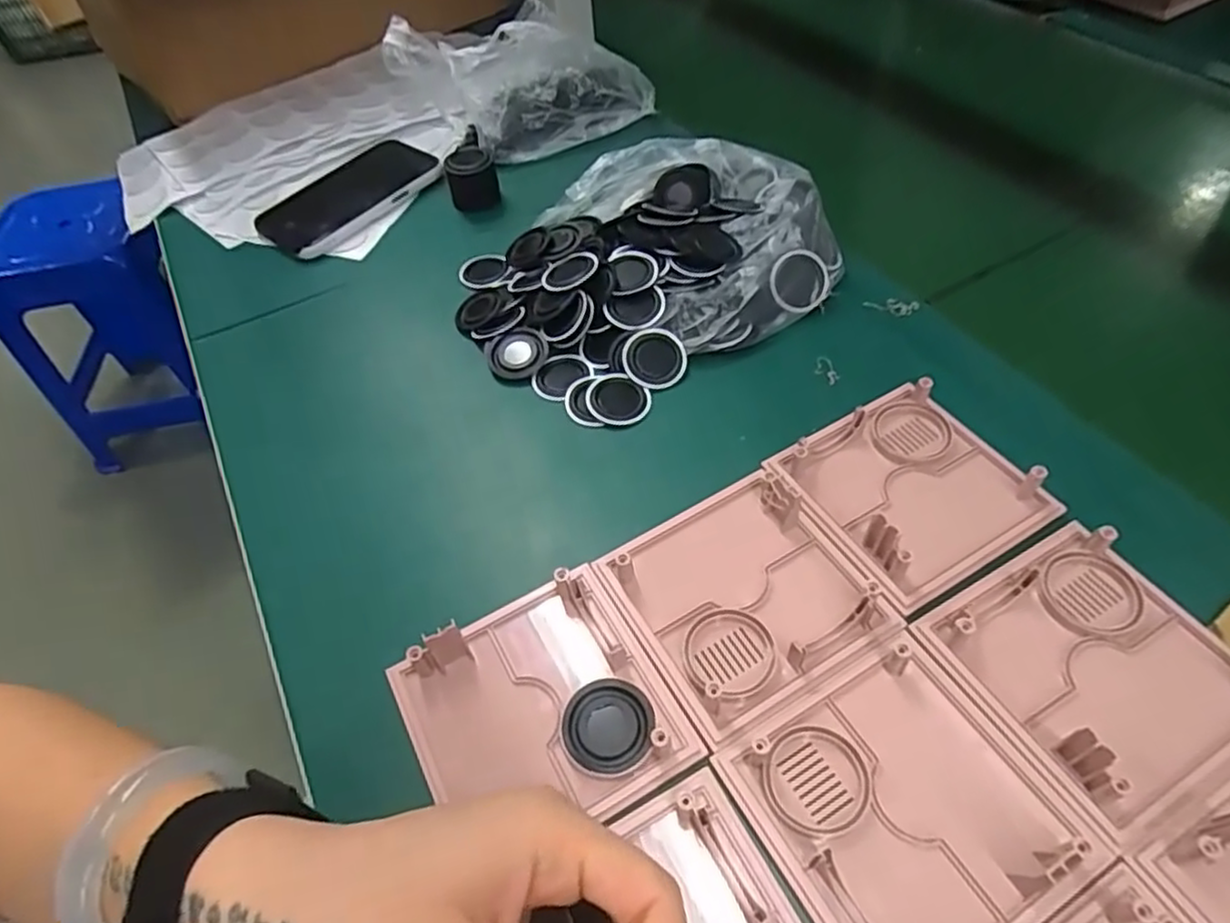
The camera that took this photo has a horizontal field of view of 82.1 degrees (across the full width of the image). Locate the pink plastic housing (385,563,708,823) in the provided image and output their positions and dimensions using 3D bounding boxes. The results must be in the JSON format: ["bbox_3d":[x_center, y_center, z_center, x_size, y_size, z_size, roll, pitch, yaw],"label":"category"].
[{"bbox_3d":[-0.034,0.106,0.307,0.106,0.015,0.105,-26,53,-15],"label":"pink plastic housing"}]

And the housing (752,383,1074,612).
[{"bbox_3d":[0.151,0.009,0.362,0.104,0.020,0.107,-27,54,-16],"label":"housing"}]

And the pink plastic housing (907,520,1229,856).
[{"bbox_3d":[0.206,0.082,0.298,0.104,0.020,0.107,-26,53,-15],"label":"pink plastic housing"}]

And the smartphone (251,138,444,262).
[{"bbox_3d":[-0.221,-0.223,0.592,0.087,0.012,0.152,30,61,29],"label":"smartphone"}]

